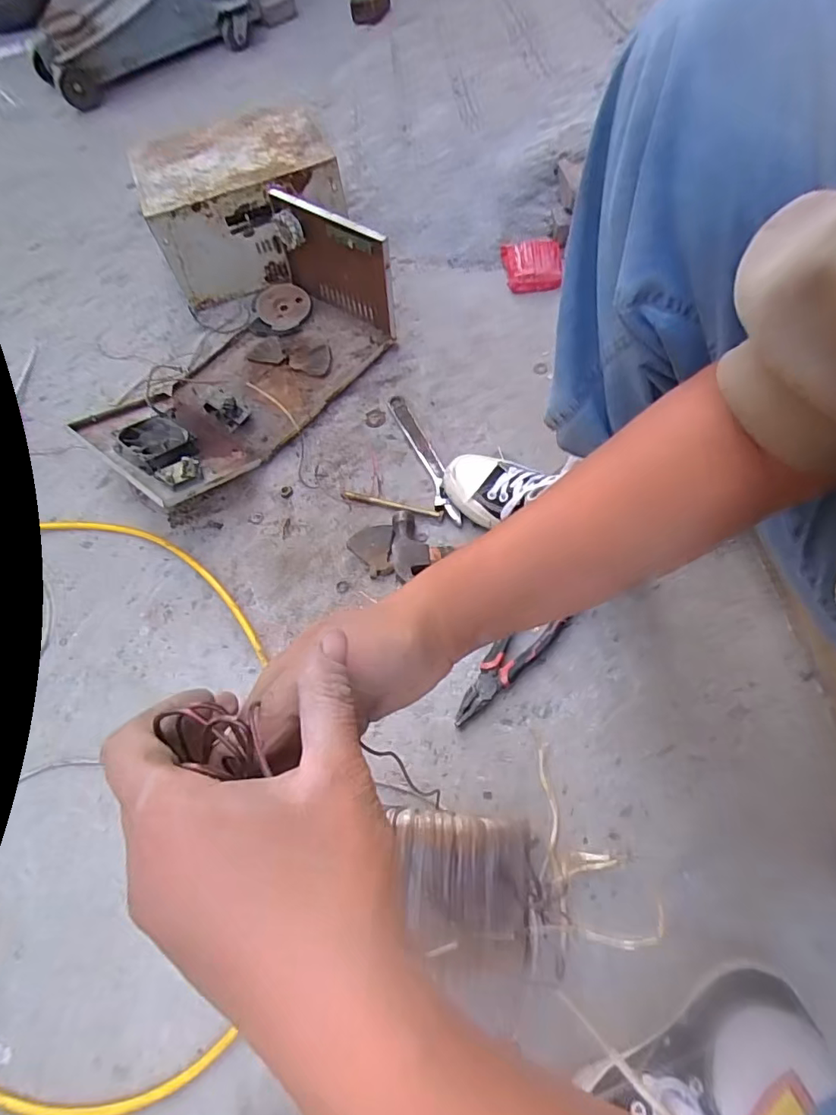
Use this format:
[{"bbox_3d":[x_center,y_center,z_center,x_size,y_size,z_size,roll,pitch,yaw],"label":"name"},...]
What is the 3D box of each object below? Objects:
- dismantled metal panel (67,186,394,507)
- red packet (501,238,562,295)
[{"bbox_3d":[-0.254,-0.286,0.754,0.214,0.159,0.448,35,71,18],"label":"dismantled metal panel"},{"bbox_3d":[0.195,-0.500,0.910,0.094,0.043,0.104,-4,64,2],"label":"red packet"}]

